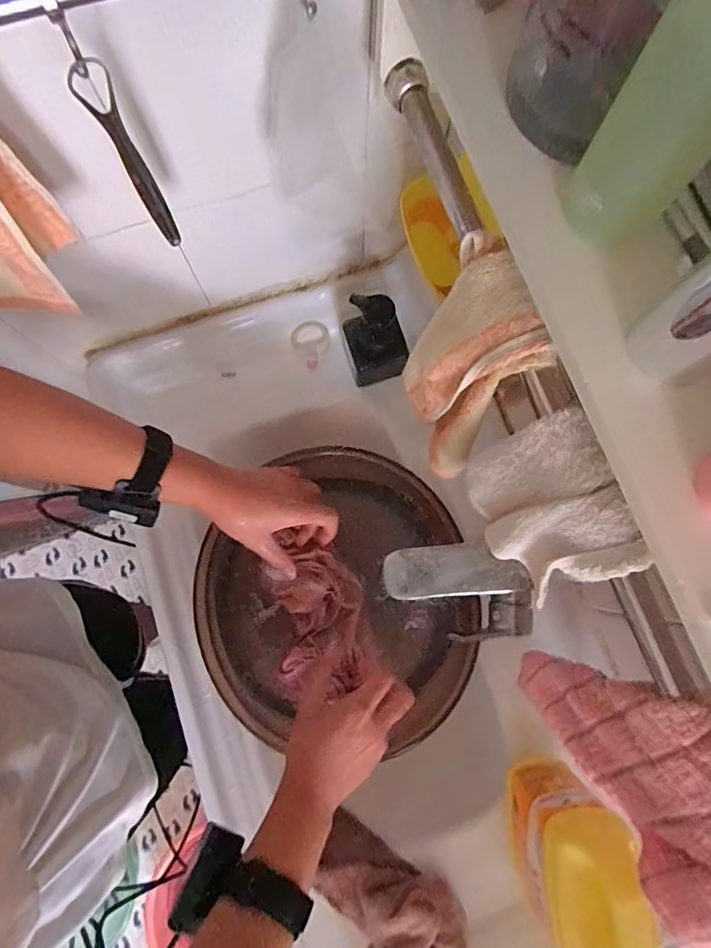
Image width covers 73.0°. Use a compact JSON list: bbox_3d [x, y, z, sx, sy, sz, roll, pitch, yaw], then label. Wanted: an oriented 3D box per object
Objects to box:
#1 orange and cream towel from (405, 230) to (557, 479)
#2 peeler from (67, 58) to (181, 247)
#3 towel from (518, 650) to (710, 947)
[{"bbox_3d":[0.083,-0.078,0.370,0.055,0.162,0.119,-20,81,-4],"label":"orange and cream towel"},{"bbox_3d":[-0.148,-0.206,0.323,0.021,0.147,0.015,-23,81,-5],"label":"peeler"},{"bbox_3d":[0.189,0.206,0.327,0.058,0.171,0.140,-17,80,-4],"label":"towel"}]

